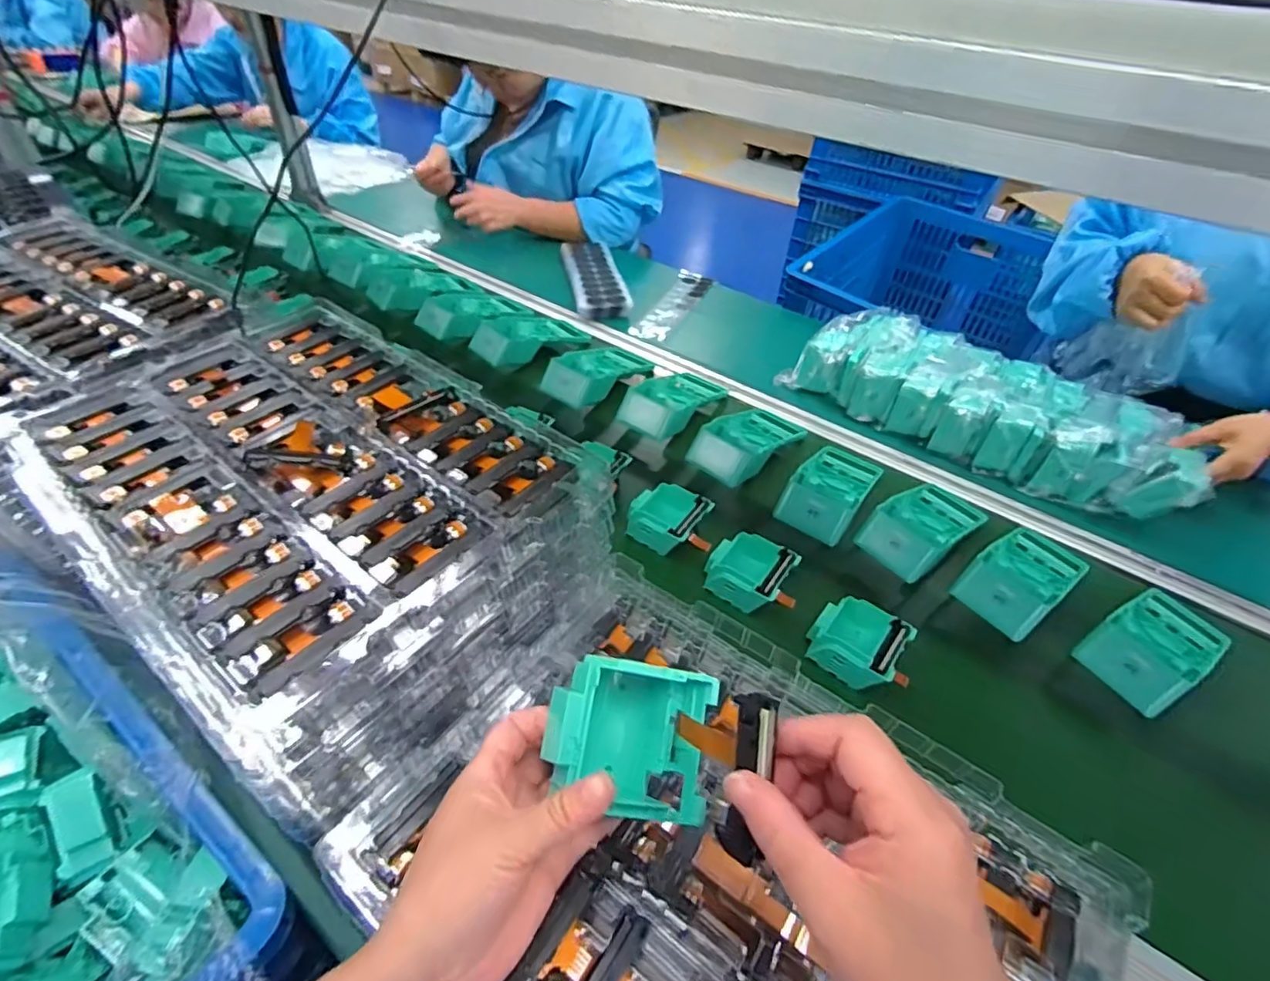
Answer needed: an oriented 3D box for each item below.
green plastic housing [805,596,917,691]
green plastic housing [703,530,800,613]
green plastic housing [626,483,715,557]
[{"bbox_3d":[0.212,0.146,0.565,0.084,0.038,0.081,33,50,26],"label":"green plastic housing"},{"bbox_3d":[0.118,0.086,0.617,0.083,0.037,0.077,25,47,20],"label":"green plastic housing"},{"bbox_3d":[0.035,0.033,0.666,0.082,0.036,0.080,25,47,20],"label":"green plastic housing"}]

